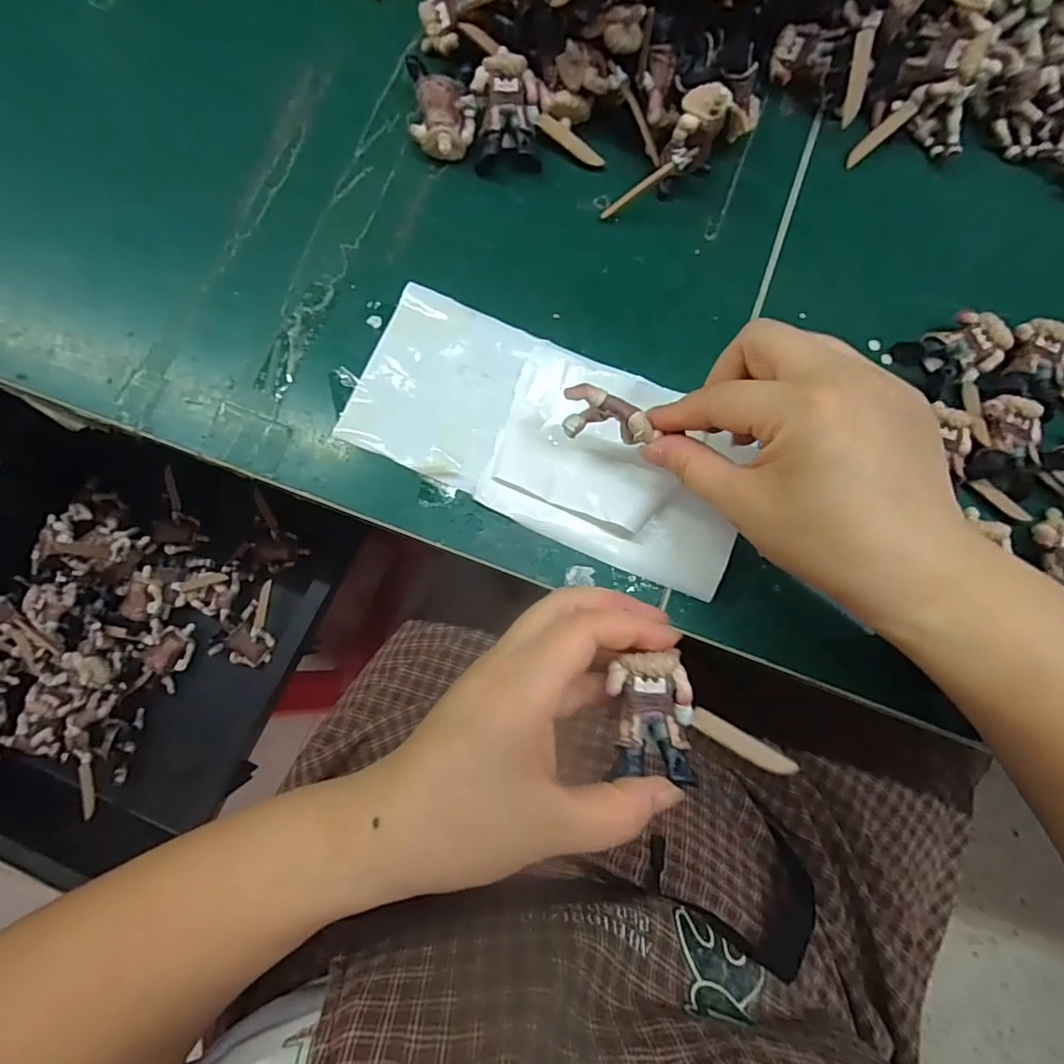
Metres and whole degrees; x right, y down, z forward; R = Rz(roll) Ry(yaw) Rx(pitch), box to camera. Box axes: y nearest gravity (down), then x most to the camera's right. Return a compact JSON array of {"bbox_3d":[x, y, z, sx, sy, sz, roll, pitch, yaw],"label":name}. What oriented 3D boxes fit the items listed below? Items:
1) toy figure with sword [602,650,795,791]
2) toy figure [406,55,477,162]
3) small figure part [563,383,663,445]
[{"bbox_3d":[0.070,0.076,0.226,0.074,0.018,0.048,5,81,-2],"label":"toy figure with sword"},{"bbox_3d":[-0.051,-0.242,0.318,0.037,0.021,0.059,-4,81,-4],"label":"toy figure"},{"bbox_3d":[0.035,-0.054,0.261,0.042,0.020,0.018,14,80,-1],"label":"small figure part"}]

